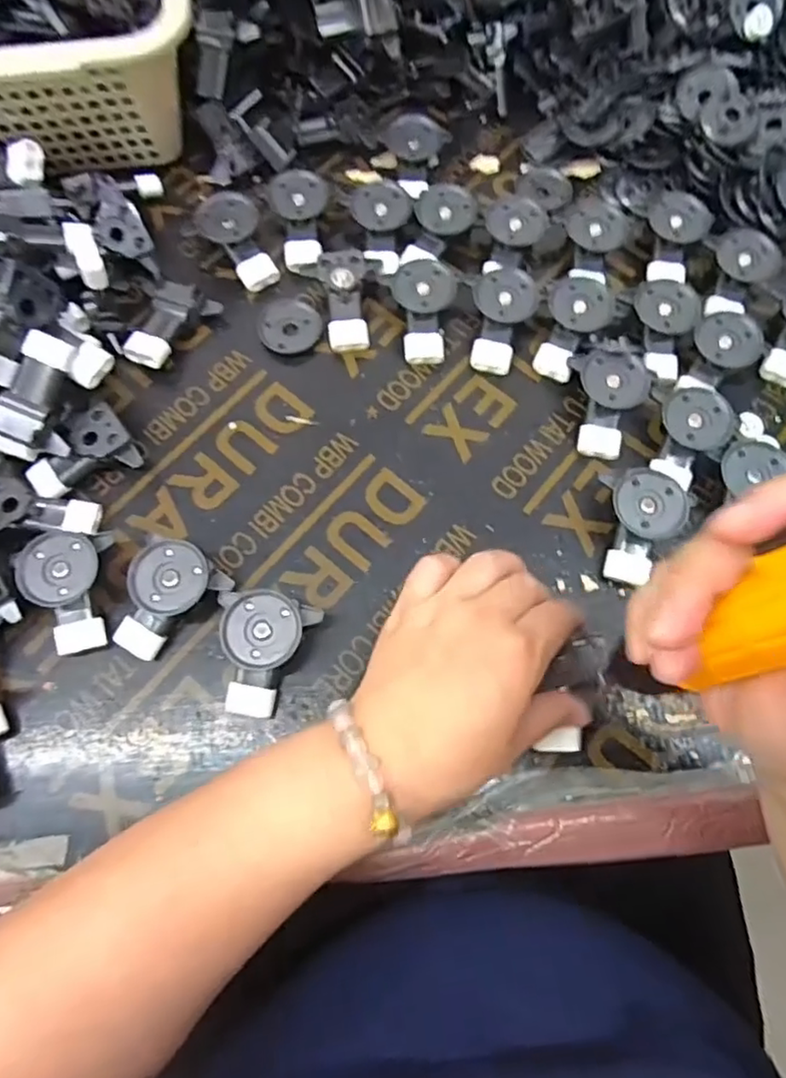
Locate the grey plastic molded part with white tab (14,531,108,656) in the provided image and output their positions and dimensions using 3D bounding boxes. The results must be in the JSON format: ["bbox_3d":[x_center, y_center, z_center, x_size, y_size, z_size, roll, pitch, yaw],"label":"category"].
[{"bbox_3d":[-0.188,0.031,0.359,0.042,0.031,0.069,-17,72,-7],"label":"grey plastic molded part with white tab"}]

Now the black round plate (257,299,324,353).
[{"bbox_3d":[-0.073,-0.152,0.435,0.043,0.004,0.048,-22,73,-8],"label":"black round plate"}]

